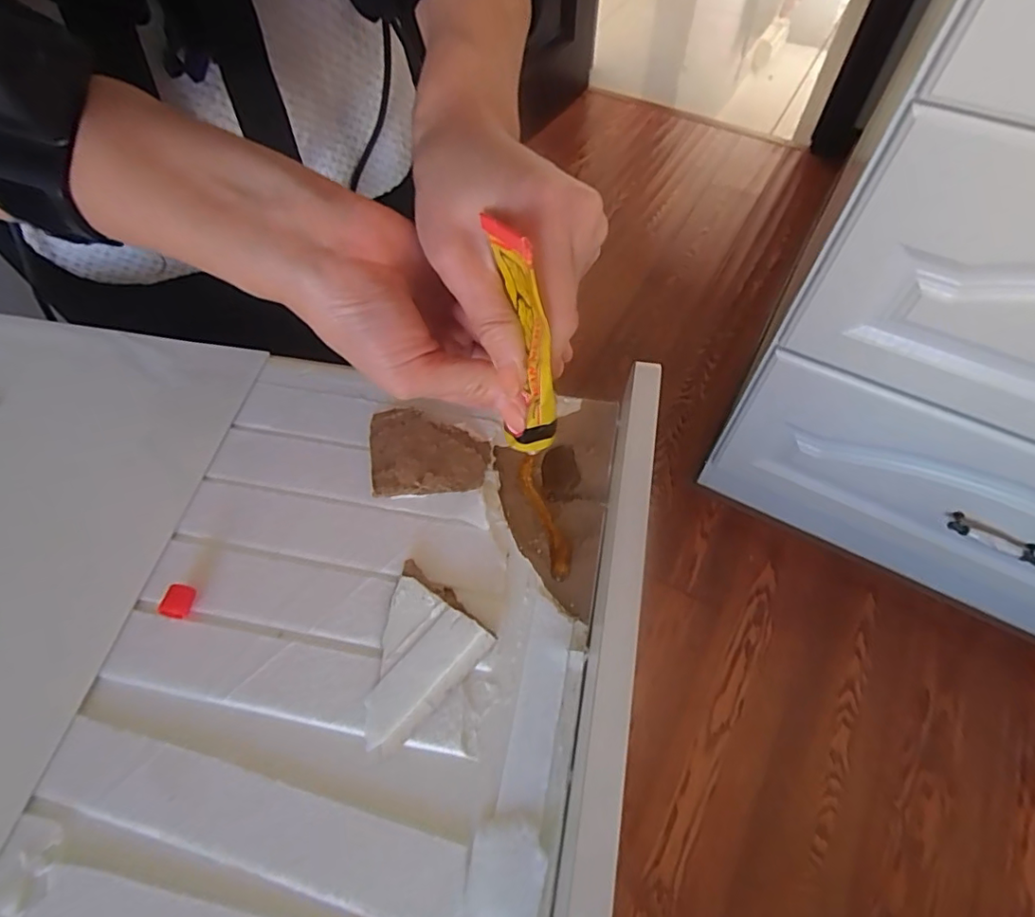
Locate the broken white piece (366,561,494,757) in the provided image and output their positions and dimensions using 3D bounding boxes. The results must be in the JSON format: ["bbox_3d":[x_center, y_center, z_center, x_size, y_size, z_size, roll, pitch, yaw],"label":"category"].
[{"bbox_3d":[-0.048,0.080,0.234,0.060,0.009,0.051,-40,66,-21],"label":"broken white piece"}]

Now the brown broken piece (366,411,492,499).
[{"bbox_3d":[-0.045,-0.005,0.281,0.058,0.006,0.049,-4,59,-2],"label":"brown broken piece"}]

